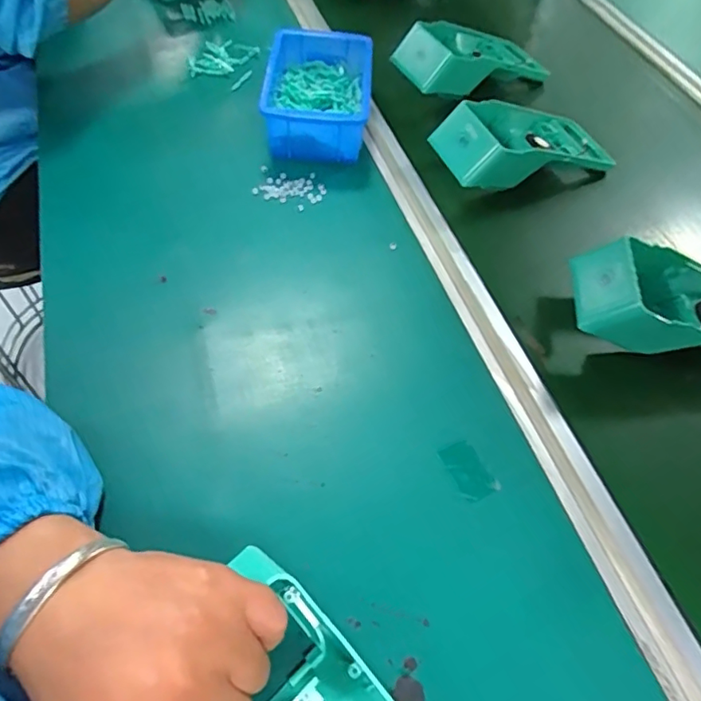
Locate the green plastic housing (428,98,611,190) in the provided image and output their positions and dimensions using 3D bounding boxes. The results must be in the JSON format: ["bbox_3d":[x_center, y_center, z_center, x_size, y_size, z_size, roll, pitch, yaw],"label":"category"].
[{"bbox_3d":[0.179,-0.212,0.510,0.199,0.055,0.098,-15,59,-14],"label":"green plastic housing"}]

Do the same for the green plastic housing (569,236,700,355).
[{"bbox_3d":[0.273,-0.034,0.404,0.194,0.054,0.091,10,56,2],"label":"green plastic housing"}]

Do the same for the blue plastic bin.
[{"bbox_3d":[-0.031,-0.252,0.509,0.098,0.051,0.153,4,56,-2],"label":"blue plastic bin"}]

